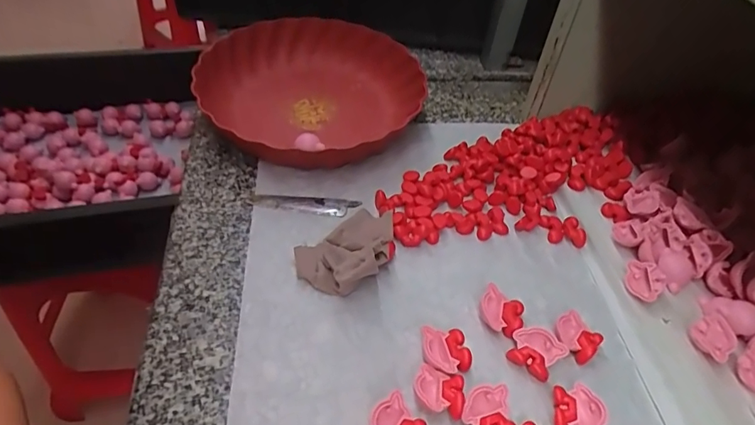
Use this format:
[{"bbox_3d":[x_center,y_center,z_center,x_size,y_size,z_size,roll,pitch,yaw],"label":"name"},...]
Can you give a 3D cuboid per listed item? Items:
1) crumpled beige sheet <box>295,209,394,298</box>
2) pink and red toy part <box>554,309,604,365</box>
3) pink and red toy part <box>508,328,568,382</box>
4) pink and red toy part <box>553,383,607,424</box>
[{"bbox_3d":[-0.018,0.030,0.390,0.093,0.030,0.060,-29,55,-28],"label":"crumpled beige sheet"},{"bbox_3d":[0.151,0.095,0.357,0.033,0.016,0.034,3,47,-3],"label":"pink and red toy part"},{"bbox_3d":[0.117,0.103,0.346,0.035,0.017,0.030,33,53,24],"label":"pink and red toy part"},{"bbox_3d":[0.136,0.136,0.319,0.031,0.015,0.033,12,47,6],"label":"pink and red toy part"}]

